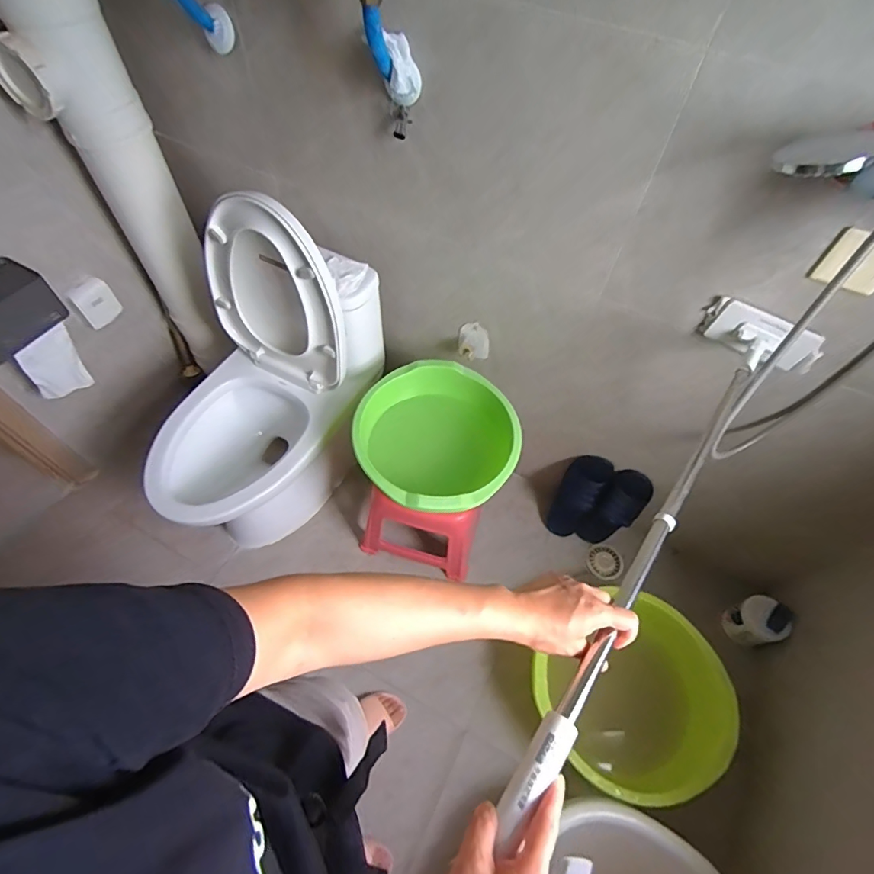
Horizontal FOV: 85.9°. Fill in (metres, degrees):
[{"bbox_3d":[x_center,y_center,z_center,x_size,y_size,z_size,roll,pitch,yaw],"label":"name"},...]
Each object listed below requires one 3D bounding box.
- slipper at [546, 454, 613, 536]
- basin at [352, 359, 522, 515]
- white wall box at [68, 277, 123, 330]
[{"bbox_3d":[0.411,0.186,1.406,0.108,0.307,0.063,33,33,16],"label":"slipper"},{"bbox_3d":[0.002,0.038,1.167,0.381,0.251,0.391,2,58,-3],"label":"basin"},{"bbox_3d":[-0.905,-0.353,1.254,0.033,0.123,0.101,29,60,13],"label":"white wall box"}]

